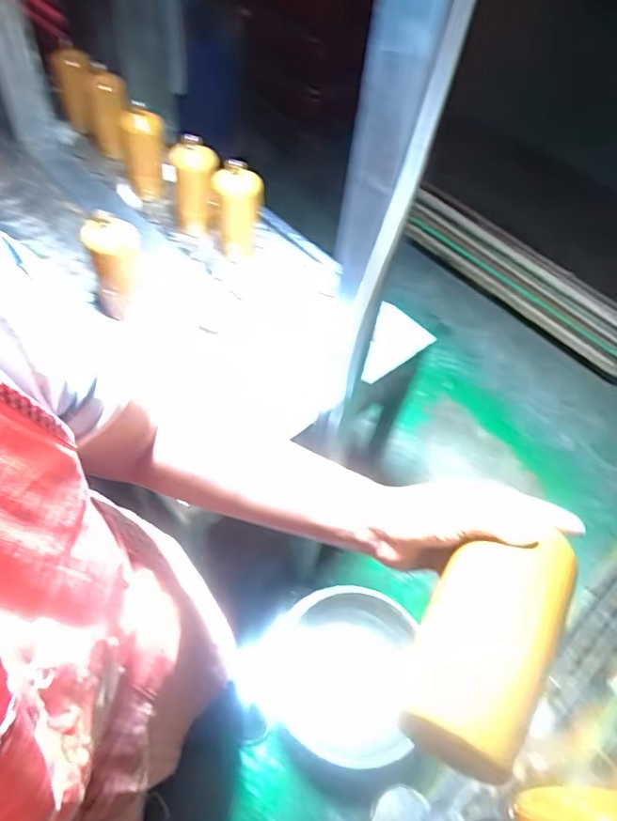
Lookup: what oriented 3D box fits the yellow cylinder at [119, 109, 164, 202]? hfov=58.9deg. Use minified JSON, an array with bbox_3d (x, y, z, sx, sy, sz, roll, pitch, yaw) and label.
[{"bbox_3d":[-0.343,-0.540,1.155,0.087,0.172,0.065,-10,53,-13],"label":"yellow cylinder"}]

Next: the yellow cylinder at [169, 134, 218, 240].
[{"bbox_3d":[-0.223,-0.434,1.092,0.090,0.177,0.094,-6,53,-10],"label":"yellow cylinder"}]

